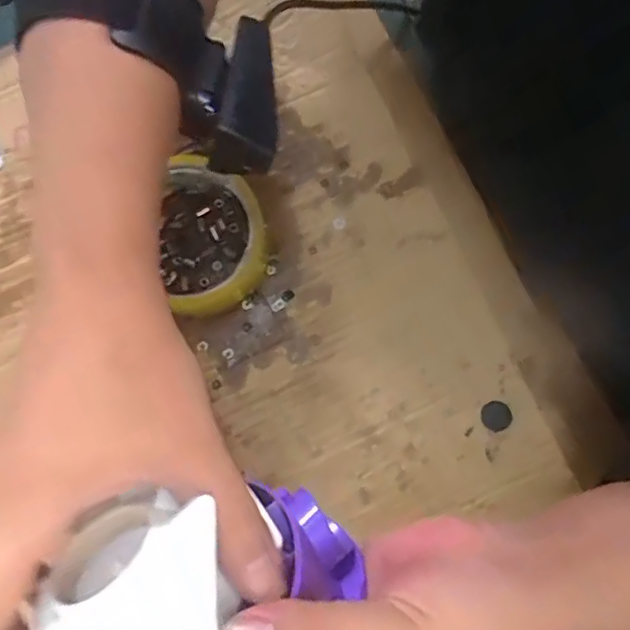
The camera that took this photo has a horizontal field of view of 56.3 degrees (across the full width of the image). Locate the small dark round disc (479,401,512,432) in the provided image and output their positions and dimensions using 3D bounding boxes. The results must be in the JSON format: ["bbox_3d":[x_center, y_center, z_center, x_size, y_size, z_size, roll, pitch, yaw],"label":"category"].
[{"bbox_3d":[0.113,0.063,0.367,0.018,0.004,0.018,0,83,0],"label":"small dark round disc"}]

